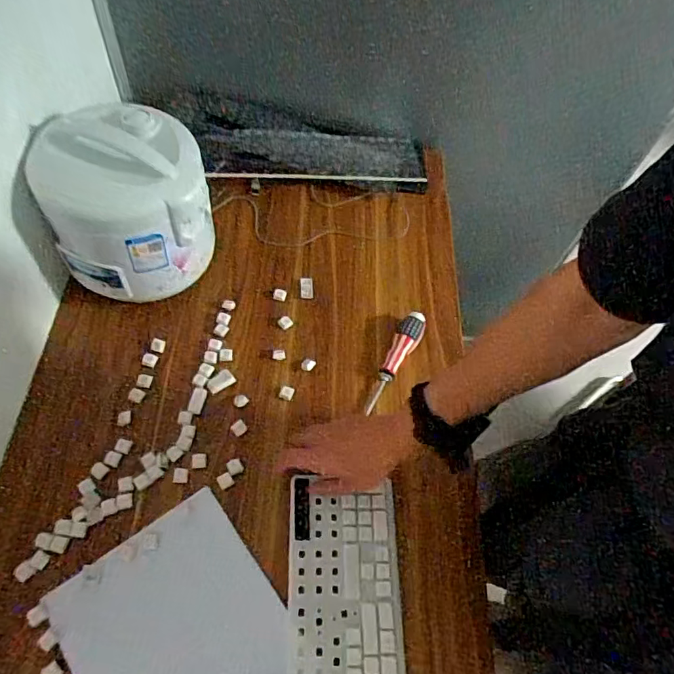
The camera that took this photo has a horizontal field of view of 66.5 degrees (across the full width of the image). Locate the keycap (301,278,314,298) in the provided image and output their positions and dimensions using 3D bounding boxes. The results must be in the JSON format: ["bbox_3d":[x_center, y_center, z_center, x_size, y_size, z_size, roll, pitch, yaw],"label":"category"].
[{"bbox_3d":[-0.048,-0.078,0.821,0.020,0.012,0.031,-2,59,-6],"label":"keycap"}]

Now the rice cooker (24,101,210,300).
[{"bbox_3d":[-0.288,-0.186,0.711,0.205,0.183,0.192,-22,66,-17],"label":"rice cooker"}]

